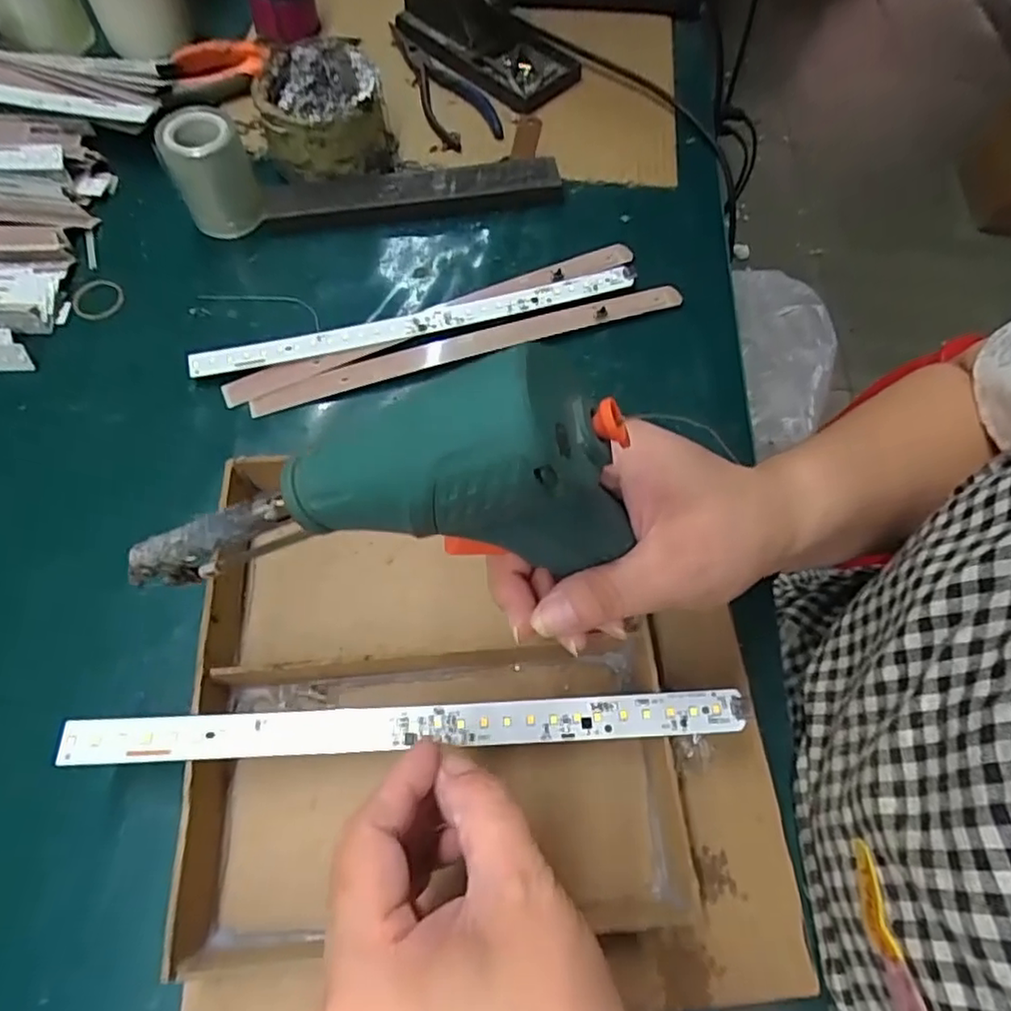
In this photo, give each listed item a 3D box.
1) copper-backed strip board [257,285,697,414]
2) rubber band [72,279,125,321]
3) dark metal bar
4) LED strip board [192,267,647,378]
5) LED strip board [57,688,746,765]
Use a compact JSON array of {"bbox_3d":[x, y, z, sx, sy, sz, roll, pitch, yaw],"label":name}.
[{"bbox_3d":[-0.019,-0.103,0.402,0.277,0.005,0.019,-17,65,-9],"label":"copper-backed strip board"},{"bbox_3d":[-0.269,-0.137,0.419,0.033,0.004,0.037,-36,69,-17],"label":"rubber band"},{"bbox_3d":[-0.063,-0.225,0.456,0.207,0.020,0.034,-9,64,-5],"label":"dark metal bar"},{"bbox_3d":[-0.052,-0.118,0.404,0.282,0.006,0.020,-15,75,-7],"label":"LED strip board"},{"bbox_3d":[-0.040,0.094,0.272,0.280,0.007,0.018,-2,64,-2],"label":"LED strip board"}]

